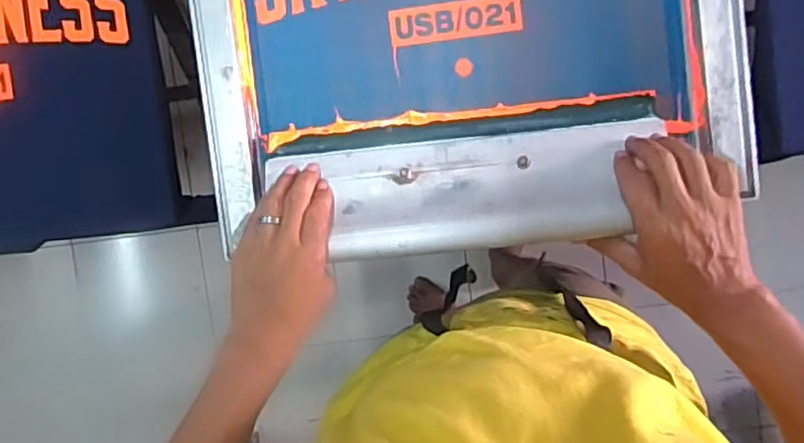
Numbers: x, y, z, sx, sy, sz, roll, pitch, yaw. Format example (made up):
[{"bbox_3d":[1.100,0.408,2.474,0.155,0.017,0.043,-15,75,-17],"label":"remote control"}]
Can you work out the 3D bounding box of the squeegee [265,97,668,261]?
[{"bbox_3d":[0.063,-0.030,0.535,0.320,0.028,0.113,-7,63,3],"label":"squeegee"}]

